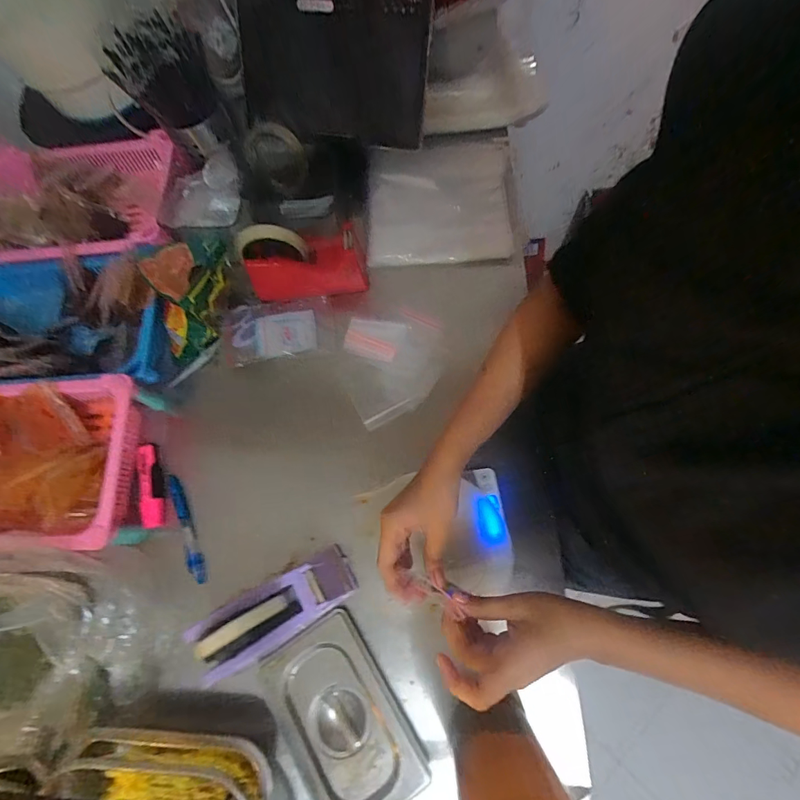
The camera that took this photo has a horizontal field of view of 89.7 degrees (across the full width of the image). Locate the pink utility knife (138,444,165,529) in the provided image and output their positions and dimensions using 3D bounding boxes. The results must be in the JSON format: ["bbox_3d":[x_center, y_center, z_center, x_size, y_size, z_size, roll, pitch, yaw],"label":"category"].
[{"bbox_3d":[-0.304,0.104,0.495,0.026,0.027,0.100,-15,72,0],"label":"pink utility knife"}]

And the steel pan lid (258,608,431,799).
[{"bbox_3d":[-0.061,0.318,0.401,0.110,0.025,0.174,-35,73,-6],"label":"steel pan lid"}]

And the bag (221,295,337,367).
[{"bbox_3d":[-0.166,-0.096,0.548,0.148,0.016,0.094,-12,72,1],"label":"bag"}]

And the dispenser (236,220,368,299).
[{"bbox_3d":[-0.124,-0.179,0.524,0.151,0.101,0.051,-9,72,2],"label":"dispenser"}]

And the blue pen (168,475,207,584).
[{"bbox_3d":[-0.256,0.156,0.481,0.015,0.012,0.126,-23,72,-3],"label":"blue pen"}]

